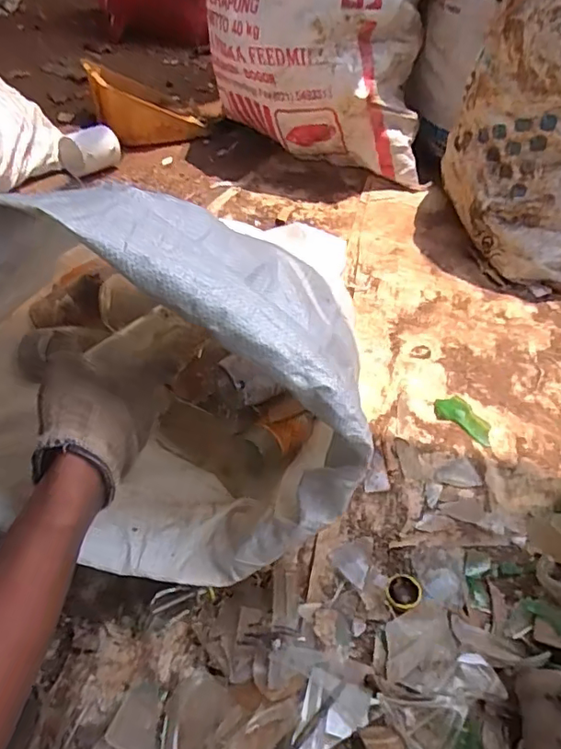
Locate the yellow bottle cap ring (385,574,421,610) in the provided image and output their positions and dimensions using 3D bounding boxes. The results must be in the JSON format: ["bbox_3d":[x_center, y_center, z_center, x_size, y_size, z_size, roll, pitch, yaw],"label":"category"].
[{"bbox_3d":[0.120,0.211,0.545,0.035,0.007,0.038,1,44,-1],"label":"yellow bottle cap ring"}]

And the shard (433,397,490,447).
[{"bbox_3d":[0.232,0.055,0.704,0.083,0.010,0.041,34,52,28],"label":"shard"}]

